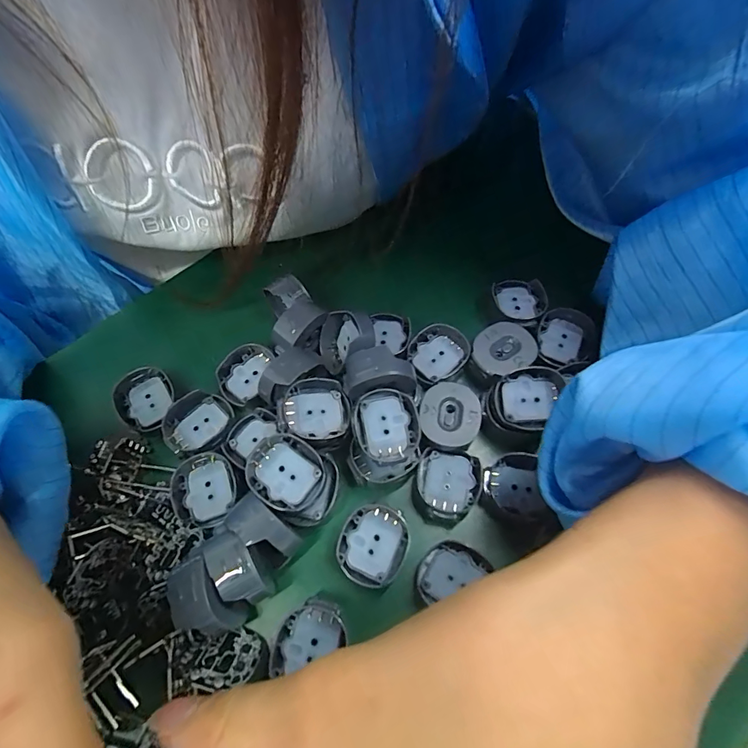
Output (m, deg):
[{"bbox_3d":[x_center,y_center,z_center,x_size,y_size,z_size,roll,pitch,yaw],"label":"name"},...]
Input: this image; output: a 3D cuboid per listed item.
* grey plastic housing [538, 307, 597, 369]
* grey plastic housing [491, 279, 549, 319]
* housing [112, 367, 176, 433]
[{"bbox_3d":[0.087,-0.017,0.189,0.024,0.008,0.030,25,67,14],"label":"grey plastic housing"},{"bbox_3d":[0.070,-0.037,0.201,0.020,0.008,0.023,-11,64,-4],"label":"grey plastic housing"},{"bbox_3d":[-0.101,0.011,0.185,0.022,0.006,0.028,-23,65,-9],"label":"housing"}]

